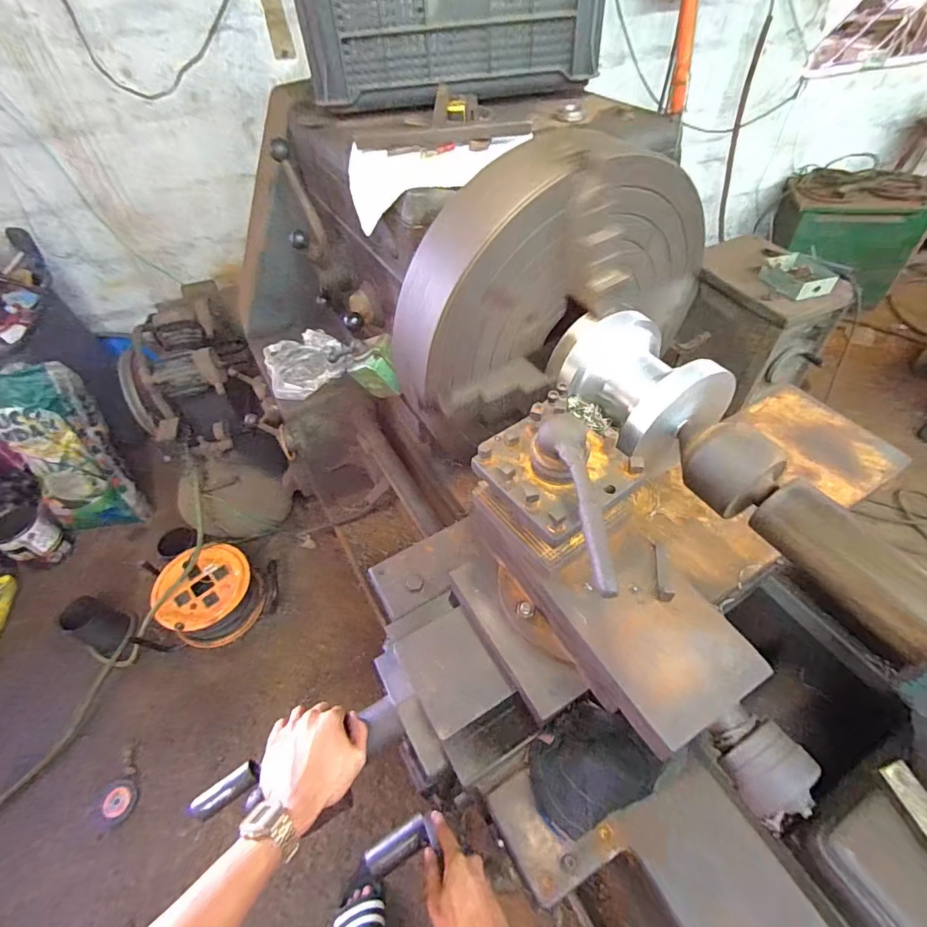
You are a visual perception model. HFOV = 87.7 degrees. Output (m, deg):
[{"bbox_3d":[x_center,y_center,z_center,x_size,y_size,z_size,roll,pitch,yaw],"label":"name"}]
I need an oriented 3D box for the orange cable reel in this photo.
[{"bbox_3d":[-0.795,0.406,1.512,0.280,0.162,0.299,-32,75,-22],"label":"orange cable reel"}]

